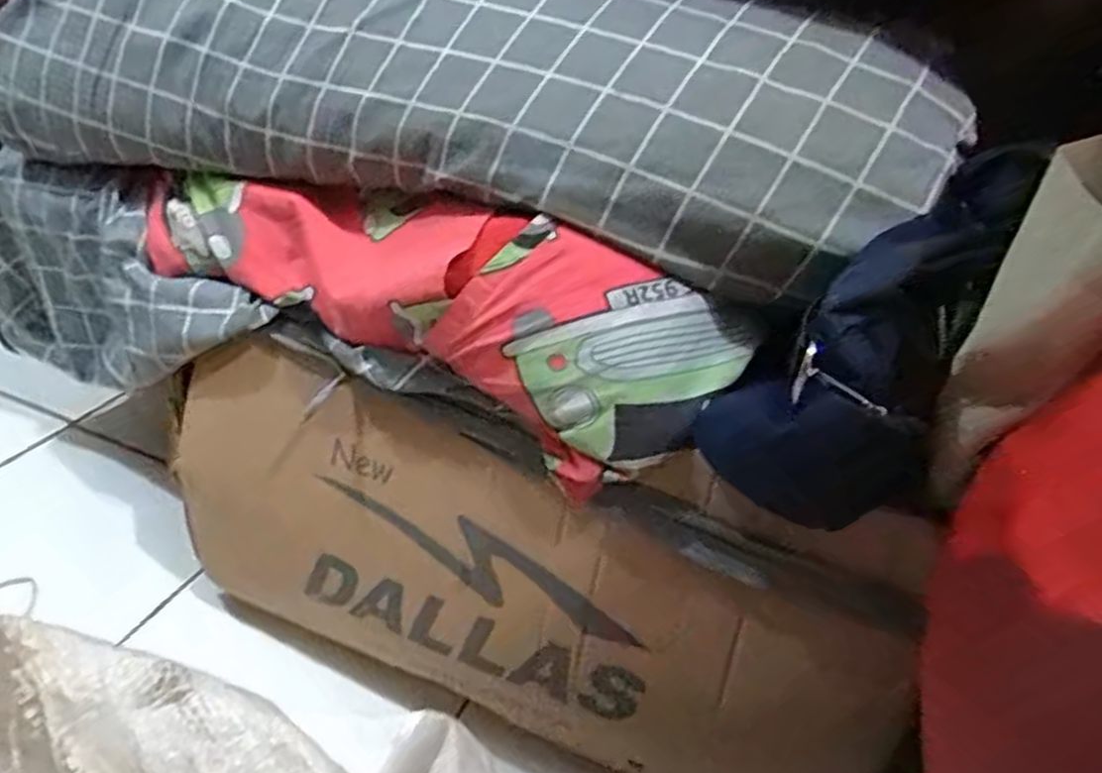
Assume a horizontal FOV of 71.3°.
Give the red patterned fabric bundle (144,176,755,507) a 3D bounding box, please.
[{"bbox_3d":[-0.115,-0.081,0.558,0.490,0.126,0.092,21,37,19],"label":"red patterned fabric bundle"}]

